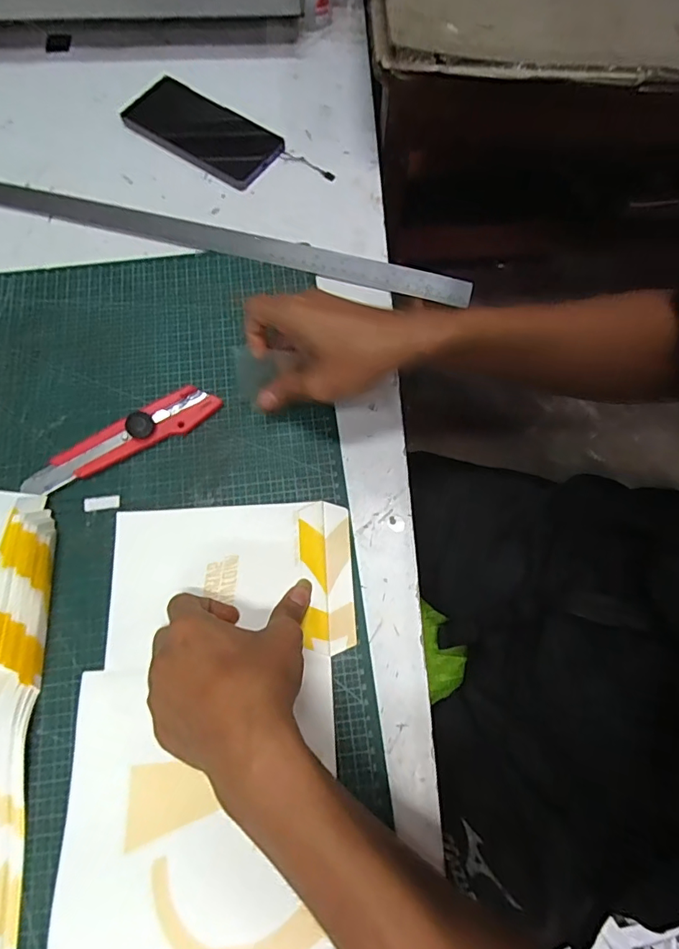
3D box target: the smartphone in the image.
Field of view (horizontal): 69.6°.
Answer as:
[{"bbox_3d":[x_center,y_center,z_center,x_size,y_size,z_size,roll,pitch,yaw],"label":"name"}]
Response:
[{"bbox_3d":[-0.143,-0.360,0.514,0.183,0.012,0.077,34,74,12],"label":"smartphone"}]

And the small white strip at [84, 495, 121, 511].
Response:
[{"bbox_3d":[-0.187,0.022,0.383,0.028,0.004,0.011,-7,70,-2],"label":"small white strip"}]

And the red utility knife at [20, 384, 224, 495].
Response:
[{"bbox_3d":[-0.172,-0.030,0.390,0.156,0.019,0.031,-27,72,-8],"label":"red utility knife"}]

